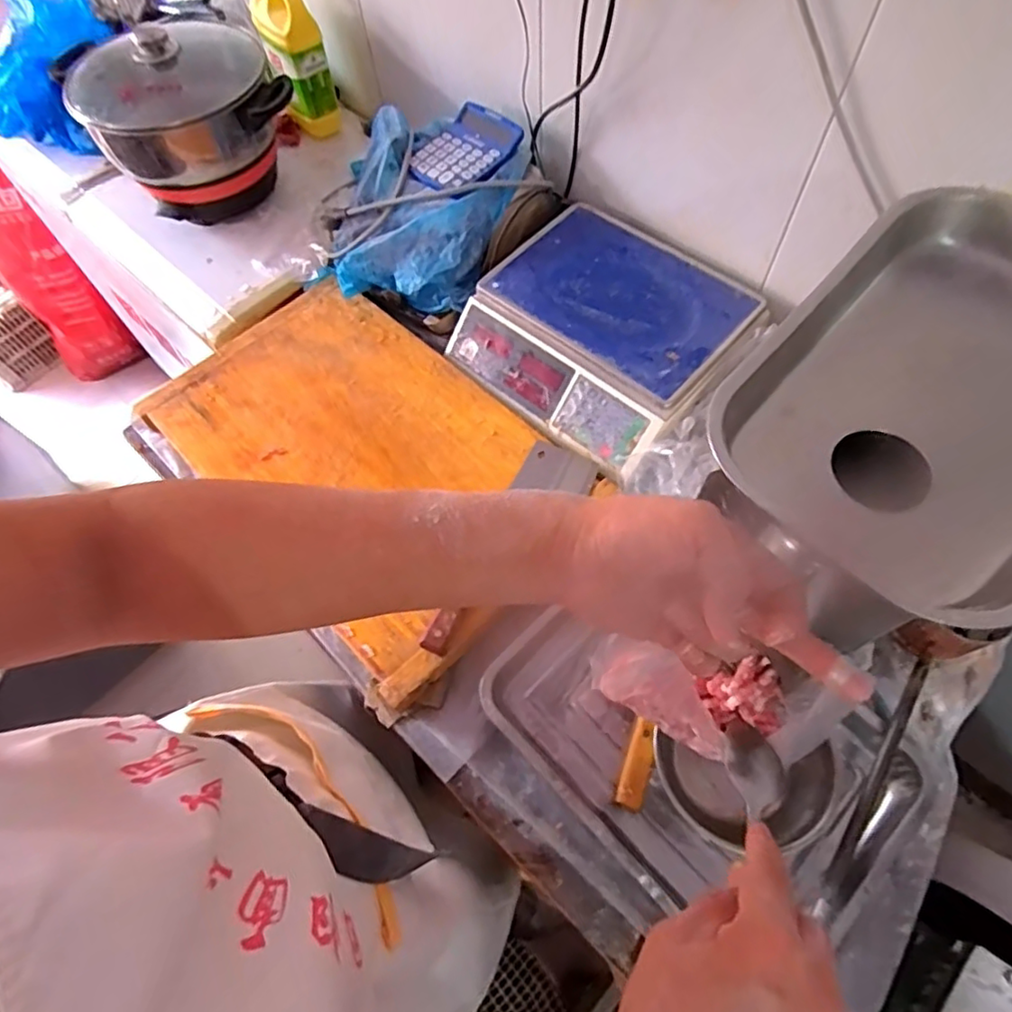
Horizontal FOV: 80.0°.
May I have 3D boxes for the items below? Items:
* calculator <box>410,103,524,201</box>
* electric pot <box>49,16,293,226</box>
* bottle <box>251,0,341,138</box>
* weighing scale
[{"bbox_3d":[-0.059,-0.511,0.865,0.117,0.029,0.148,40,72,21],"label":"calculator"},{"bbox_3d":[-0.490,-0.594,0.962,0.282,0.242,0.236,-31,65,-12],"label":"electric pot"},{"bbox_3d":[-0.363,-0.783,1.036,0.098,0.250,0.104,-17,63,-5],"label":"bottle"},{"bbox_3d":[0.134,-0.247,0.818,0.333,0.078,0.314,39,71,21],"label":"weighing scale"}]

